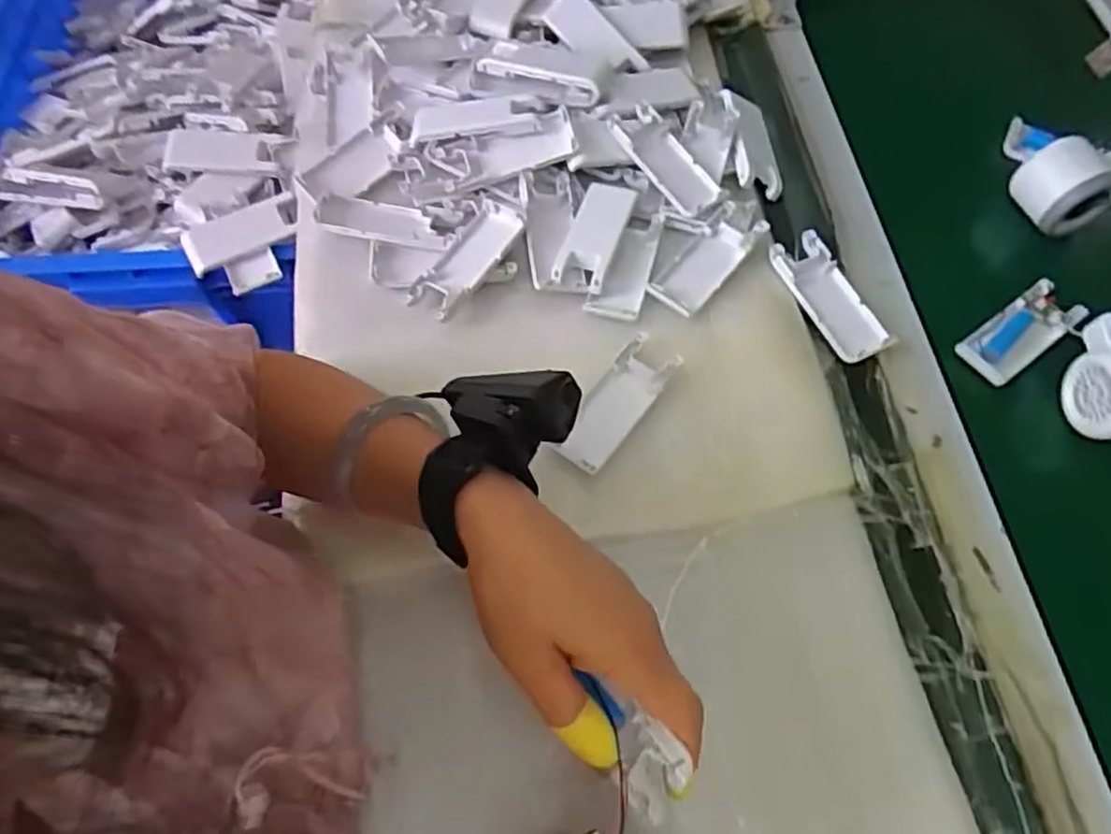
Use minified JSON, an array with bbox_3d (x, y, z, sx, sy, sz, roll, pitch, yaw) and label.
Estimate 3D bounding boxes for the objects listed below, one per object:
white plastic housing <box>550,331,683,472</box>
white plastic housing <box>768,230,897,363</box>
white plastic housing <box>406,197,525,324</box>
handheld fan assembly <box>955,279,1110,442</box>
[{"bbox_3d":[0.040,-0.010,0.455,0.035,0.011,0.104,32,67,15],"label":"white plastic housing"},{"bbox_3d":[0.197,-0.087,0.507,0.039,0.011,0.103,-24,66,-12],"label":"white plastic housing"},{"bbox_3d":[-0.065,-0.114,0.508,0.042,0.016,0.100,32,67,14],"label":"white plastic housing"},{"bbox_3d":[0.360,-0.040,0.475,0.092,0.049,0.127,-38,69,-18],"label":"handheld fan assembly"}]

